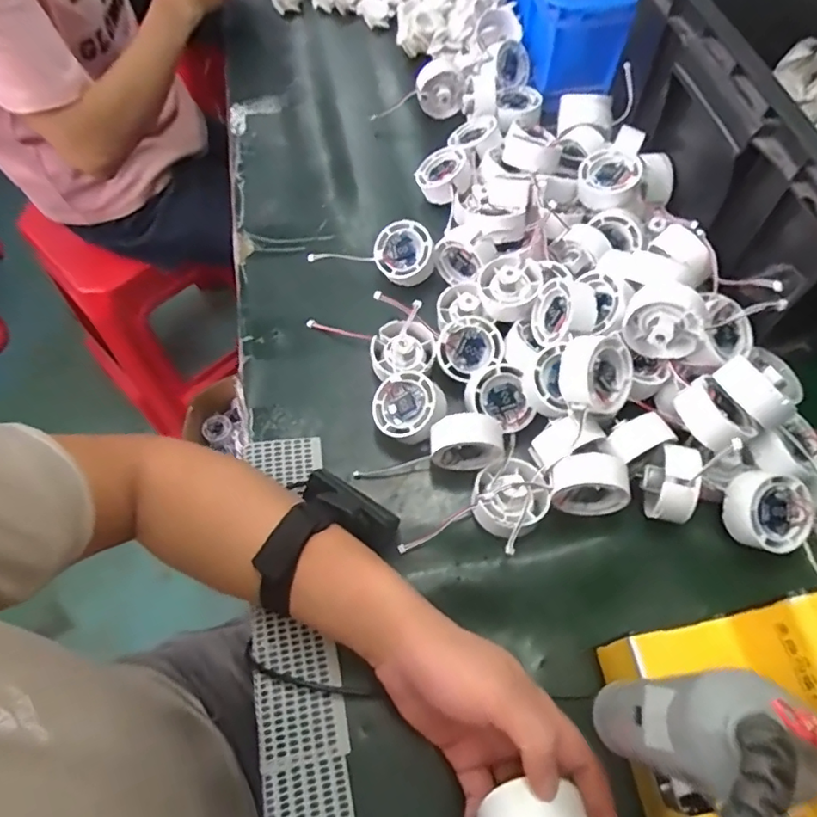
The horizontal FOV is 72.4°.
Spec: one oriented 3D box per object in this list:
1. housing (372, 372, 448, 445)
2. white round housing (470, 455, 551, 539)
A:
[{"bbox_3d":[0.002,-0.001,0.441,0.055,0.021,0.053,-9,71,27],"label":"housing"},{"bbox_3d":[0.075,0.063,0.407,0.058,0.031,0.052,-32,66,-14],"label":"white round housing"}]

